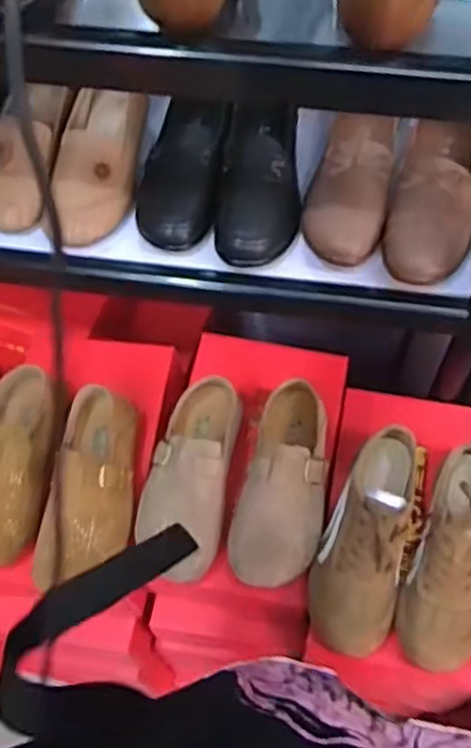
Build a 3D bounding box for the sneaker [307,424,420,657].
[{"bbox_3d":[0.135,0.158,0.758,0.082,0.077,0.233,15,64,10],"label":"sneaker"}]

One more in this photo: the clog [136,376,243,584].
[{"bbox_3d":[-0.049,0.101,0.790,0.086,0.062,0.212,9,63,7],"label":"clog"}]

